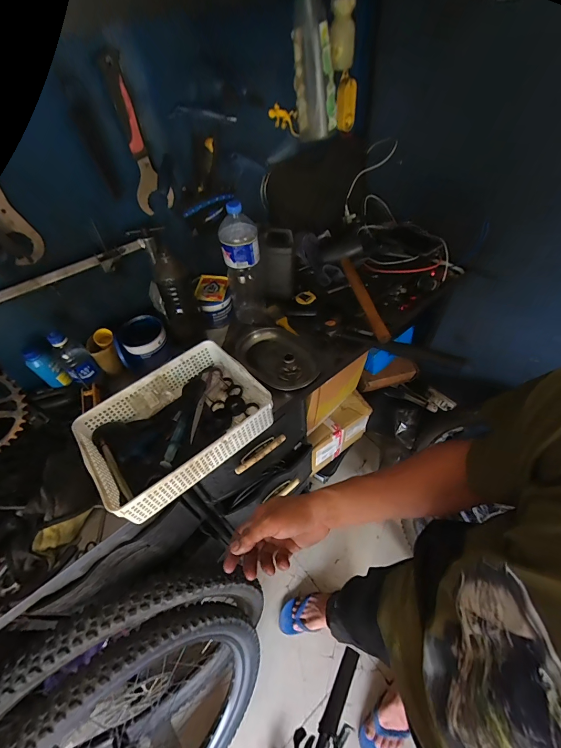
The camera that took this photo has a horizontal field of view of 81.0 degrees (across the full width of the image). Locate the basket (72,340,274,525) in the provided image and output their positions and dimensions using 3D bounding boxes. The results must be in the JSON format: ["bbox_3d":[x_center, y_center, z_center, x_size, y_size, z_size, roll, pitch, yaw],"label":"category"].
[{"bbox_3d":[-0.209,0.096,0.666,0.325,0.093,0.252,-35,58,-20],"label":"basket"}]

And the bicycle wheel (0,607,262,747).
[{"bbox_3d":[-0.335,0.851,0.732,0.090,0.707,0.664,23,84,41],"label":"bicycle wheel"}]

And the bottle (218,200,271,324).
[{"bbox_3d":[-0.088,-0.261,0.812,0.093,0.317,0.086,-8,52,-1],"label":"bottle"}]

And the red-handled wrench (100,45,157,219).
[{"bbox_3d":[-0.272,-0.430,0.607,0.021,0.231,0.060,26,59,22],"label":"red-handled wrench"}]

